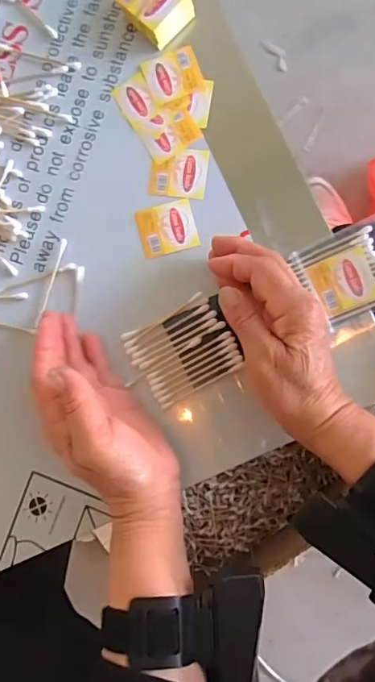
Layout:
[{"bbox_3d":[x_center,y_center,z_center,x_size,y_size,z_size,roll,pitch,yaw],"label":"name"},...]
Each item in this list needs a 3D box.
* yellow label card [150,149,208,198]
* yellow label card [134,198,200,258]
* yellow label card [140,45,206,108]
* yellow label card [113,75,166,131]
[{"bbox_3d":[-0.007,-0.134,0.379,0.044,0.004,0.038,6,87,5],"label":"yellow label card"},{"bbox_3d":[-0.016,-0.089,0.377,0.044,0.004,0.039,-15,85,3],"label":"yellow label card"},{"bbox_3d":[-0.011,-0.213,0.382,0.043,0.004,0.040,-20,85,3],"label":"yellow label card"},{"bbox_3d":[-0.040,-0.192,0.384,0.031,0.004,0.038,-32,84,1],"label":"yellow label card"}]

